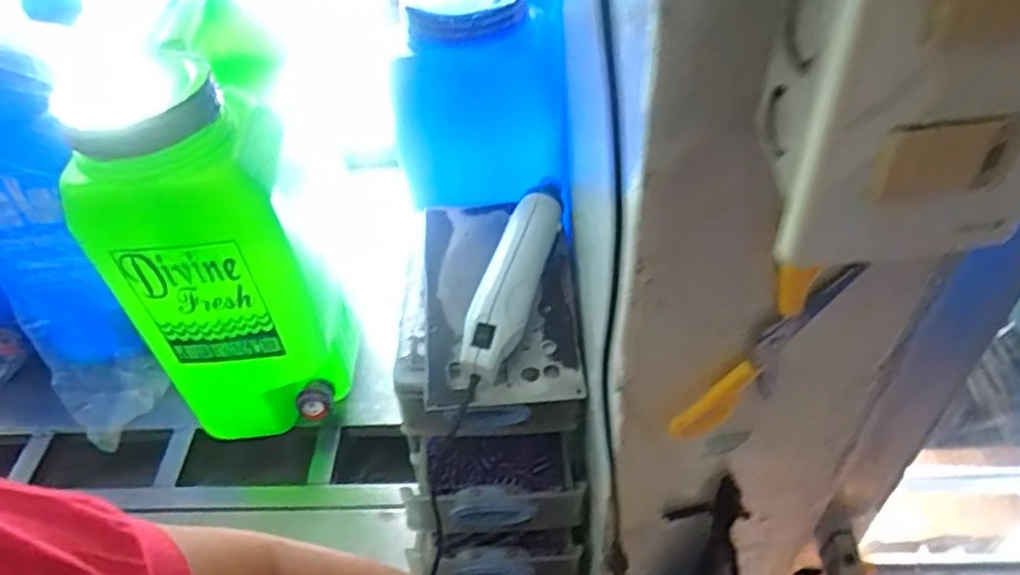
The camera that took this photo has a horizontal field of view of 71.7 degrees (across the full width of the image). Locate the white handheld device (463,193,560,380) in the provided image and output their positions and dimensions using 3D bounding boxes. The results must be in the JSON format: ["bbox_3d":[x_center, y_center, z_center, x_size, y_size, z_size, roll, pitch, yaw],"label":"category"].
[{"bbox_3d":[0.004,-0.008,0.585,0.040,0.032,0.184,10,47,14],"label":"white handheld device"}]

